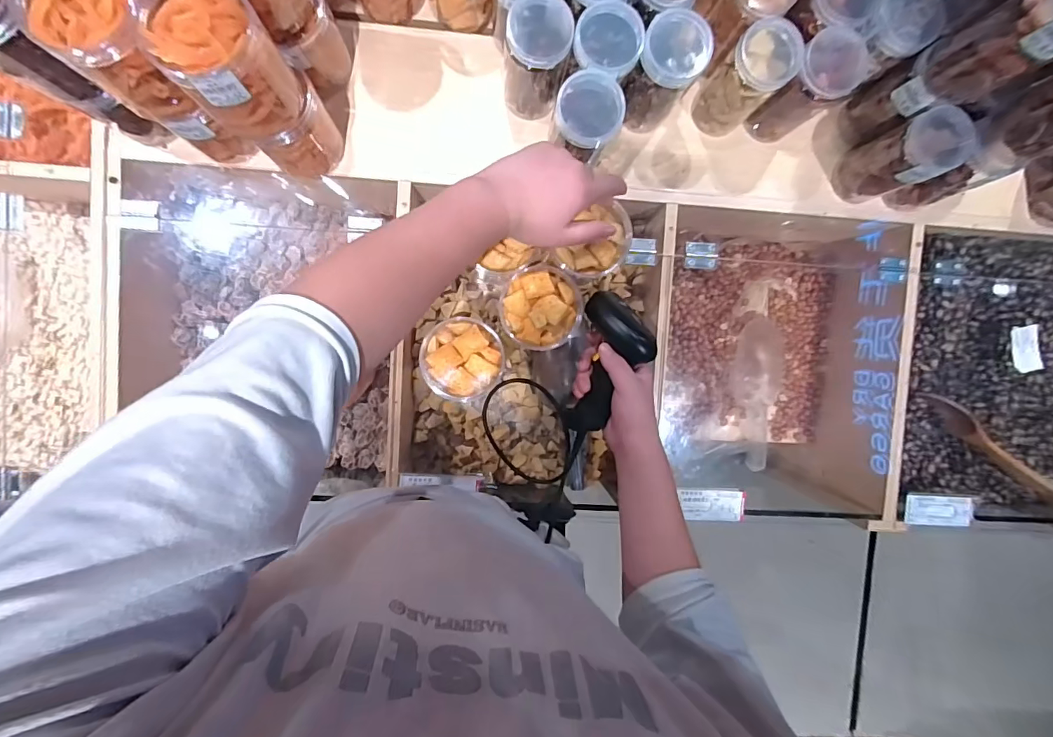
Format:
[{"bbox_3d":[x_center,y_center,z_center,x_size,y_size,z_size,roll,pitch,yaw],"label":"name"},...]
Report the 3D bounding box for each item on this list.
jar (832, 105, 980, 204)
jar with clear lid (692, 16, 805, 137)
[{"bbox_3d":[0.424,-0.240,0.549,0.066,0.128,0.066,0,93,-5],"label":"jar"},{"bbox_3d":[0.237,-0.315,0.527,0.062,0.122,0.060,0,93,-5],"label":"jar with clear lid"}]

